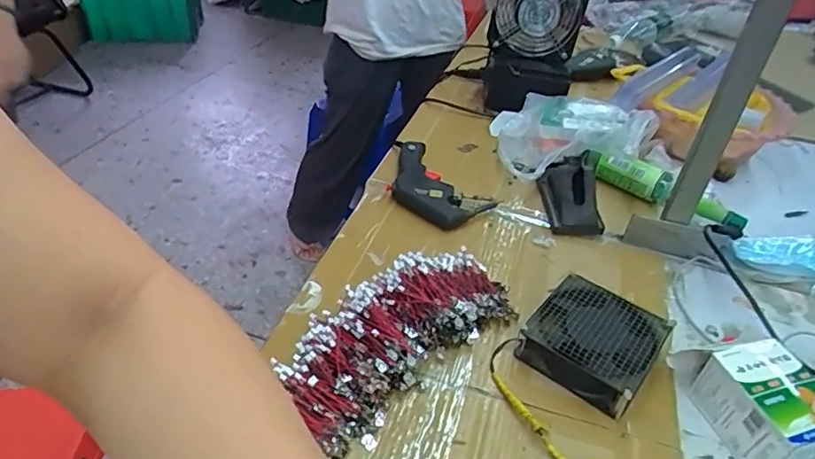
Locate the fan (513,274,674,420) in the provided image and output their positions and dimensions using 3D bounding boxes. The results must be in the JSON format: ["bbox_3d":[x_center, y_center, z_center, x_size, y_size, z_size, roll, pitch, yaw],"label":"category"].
[{"bbox_3d":[0.191,0.116,0.573,0.117,0.041,0.118,30,45,28],"label":"fan"}]

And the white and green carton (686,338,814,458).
[{"bbox_3d":[0.334,0.163,0.515,0.085,0.068,0.103,-6,40,-13],"label":"white and green carton"}]

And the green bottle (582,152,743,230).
[{"bbox_3d":[0.362,-0.056,0.786,0.222,0.059,0.052,24,43,23],"label":"green bottle"}]

